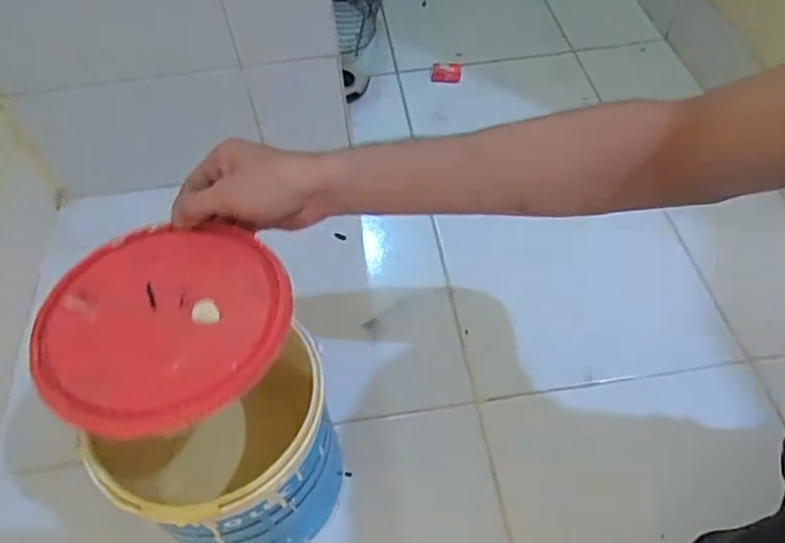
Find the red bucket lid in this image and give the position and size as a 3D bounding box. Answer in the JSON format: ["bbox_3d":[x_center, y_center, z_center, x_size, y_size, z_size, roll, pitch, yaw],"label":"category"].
[{"bbox_3d":[-0.158,0.031,0.423,0.165,0.008,0.165,-2,52,2],"label":"red bucket lid"}]

